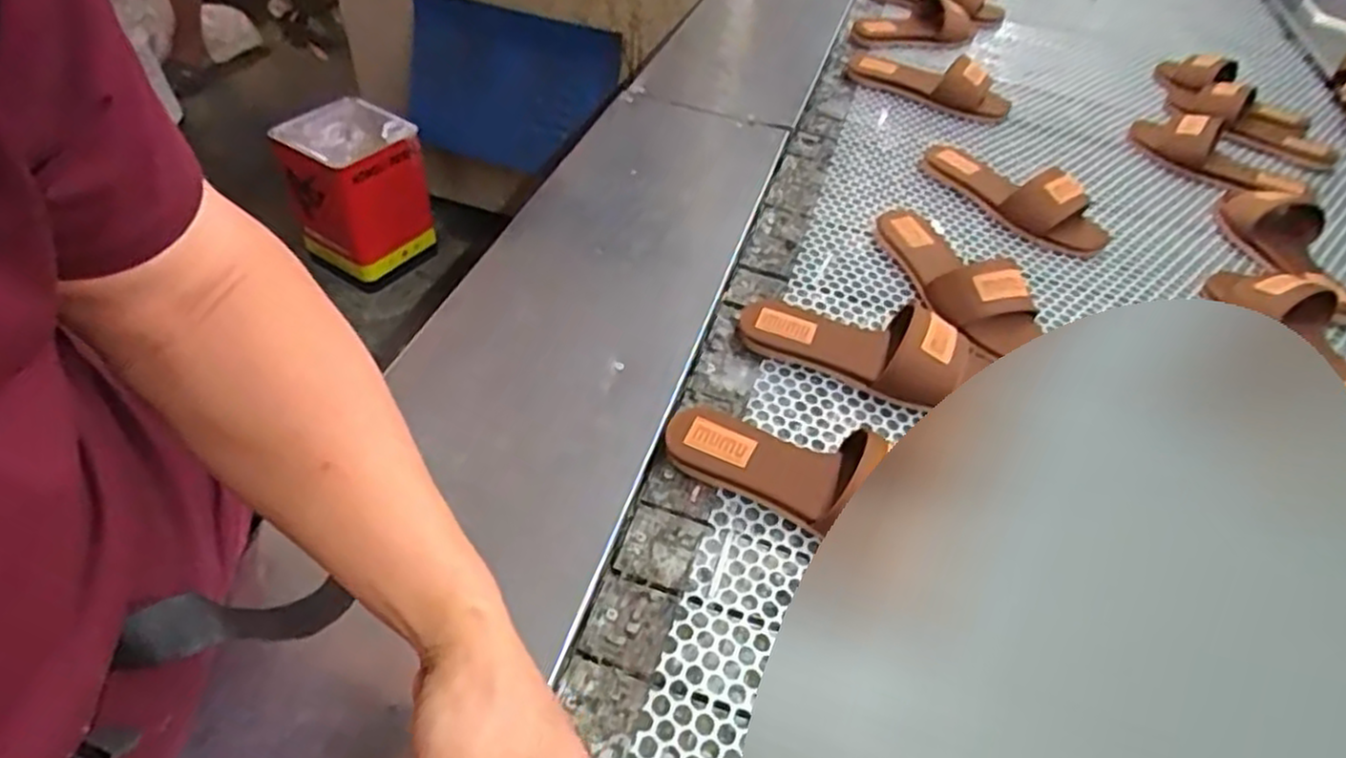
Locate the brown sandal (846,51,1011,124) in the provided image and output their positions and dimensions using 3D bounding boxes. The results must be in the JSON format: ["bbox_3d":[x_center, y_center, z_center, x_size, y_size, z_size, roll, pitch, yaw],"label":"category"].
[{"bbox_3d":[0.383,-0.456,1.124,0.249,0.068,0.077,28,47,20],"label":"brown sandal"}]

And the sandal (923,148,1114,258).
[{"bbox_3d":[0.424,-0.243,0.939,0.083,0.061,0.254,-30,56,-31],"label":"sandal"}]

